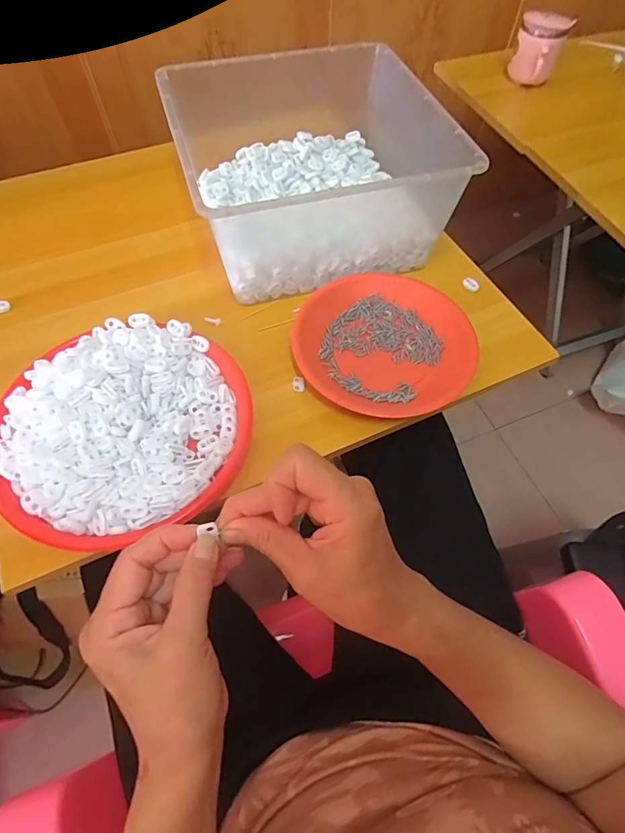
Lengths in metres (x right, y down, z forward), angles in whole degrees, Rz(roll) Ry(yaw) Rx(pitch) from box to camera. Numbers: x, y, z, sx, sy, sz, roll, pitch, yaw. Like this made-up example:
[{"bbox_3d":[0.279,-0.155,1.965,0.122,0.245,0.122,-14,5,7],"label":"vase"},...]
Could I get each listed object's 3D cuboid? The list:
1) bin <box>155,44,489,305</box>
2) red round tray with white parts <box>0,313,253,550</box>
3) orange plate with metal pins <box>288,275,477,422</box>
[{"bbox_3d":[-0.006,-0.303,0.557,0.292,0.137,0.286,-14,61,-9],"label":"bin"},{"bbox_3d":[-0.179,0.007,0.437,0.218,0.039,0.229,0,60,-1],"label":"red round tray with white parts"},{"bbox_3d":[0.083,-0.084,0.511,0.188,0.029,0.187,0,60,-1],"label":"orange plate with metal pins"}]

